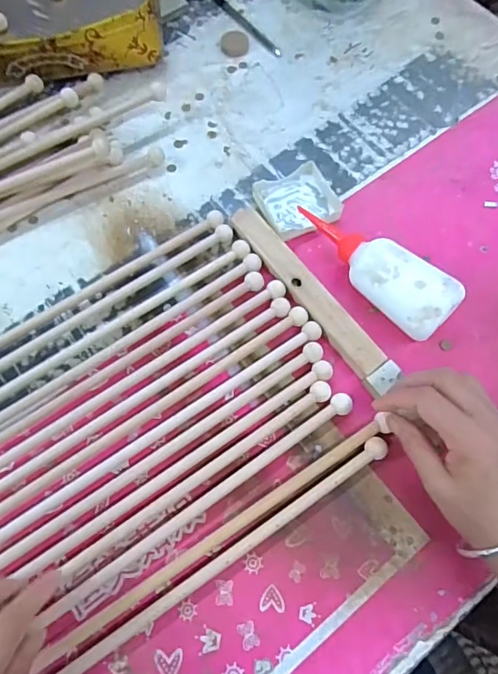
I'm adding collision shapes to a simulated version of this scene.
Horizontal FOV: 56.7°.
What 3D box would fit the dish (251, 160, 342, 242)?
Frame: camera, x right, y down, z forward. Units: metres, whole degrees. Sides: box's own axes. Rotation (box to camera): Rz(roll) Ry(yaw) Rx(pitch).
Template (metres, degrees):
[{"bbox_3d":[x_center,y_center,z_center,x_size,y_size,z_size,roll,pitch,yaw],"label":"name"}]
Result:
[{"bbox_3d":[0.052,-0.146,0.496,0.081,0.017,0.073,-23,71,-9],"label":"dish"}]

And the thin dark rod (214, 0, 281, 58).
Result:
[{"bbox_3d":[-0.007,-0.414,0.607,0.014,0.004,0.148,-36,73,-13],"label":"thin dark rod"}]

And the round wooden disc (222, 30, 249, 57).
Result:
[{"bbox_3d":[-0.018,-0.377,0.589,0.034,0.004,0.043,0,69,0],"label":"round wooden disc"}]

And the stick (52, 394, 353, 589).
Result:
[{"bbox_3d":[-0.203,0.227,0.349,0.689,0.017,0.019,-30,72,-11],"label":"stick"}]

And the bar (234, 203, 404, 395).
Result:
[{"bbox_3d":[0.057,-0.042,0.453,0.030,0.016,0.225,-35,73,-13],"label":"bar"}]

